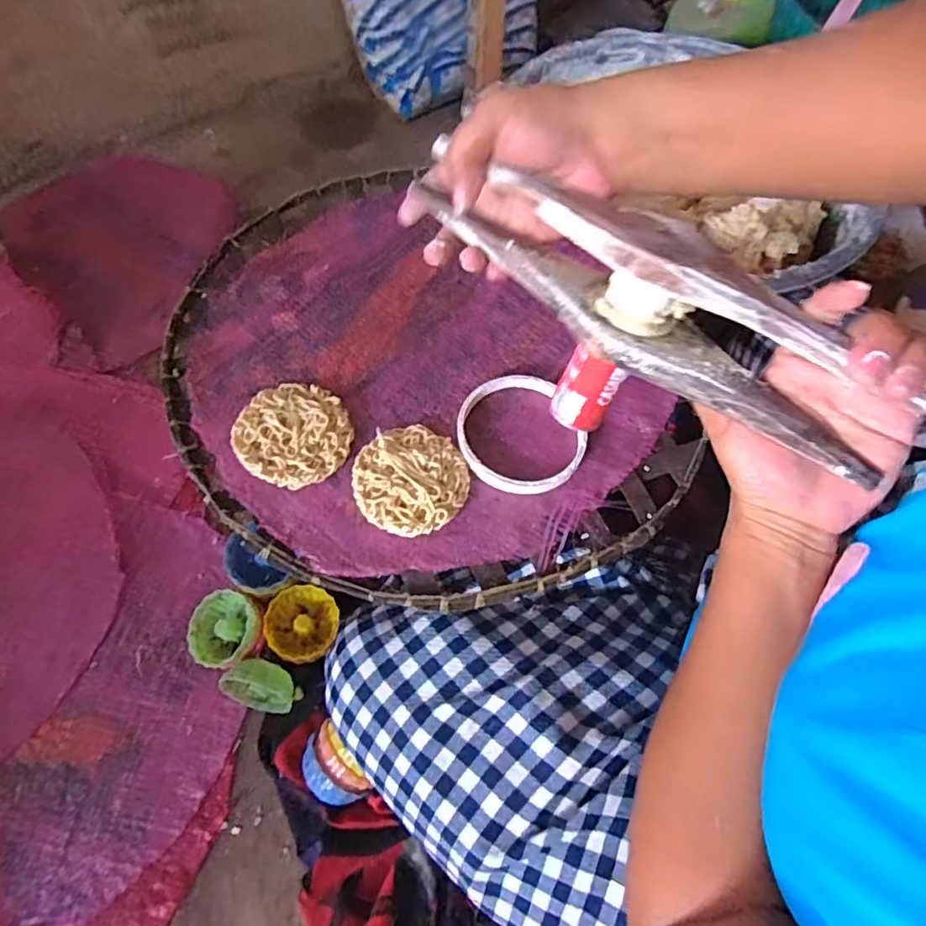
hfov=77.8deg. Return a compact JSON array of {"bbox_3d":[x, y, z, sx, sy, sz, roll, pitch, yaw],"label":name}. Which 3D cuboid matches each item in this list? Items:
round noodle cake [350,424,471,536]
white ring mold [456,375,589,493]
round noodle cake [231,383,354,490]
[{"bbox_3d":[-0.034,0.009,0.370,0.072,0.013,0.073,1,62,-1],"label":"round noodle cake"},{"bbox_3d":[0.038,-0.020,0.389,0.082,0.018,0.089,1,62,-1],"label":"white ring mold"},{"bbox_3d":[-0.112,-0.020,0.379,0.073,0.013,0.071,1,62,-1],"label":"round noodle cake"}]

